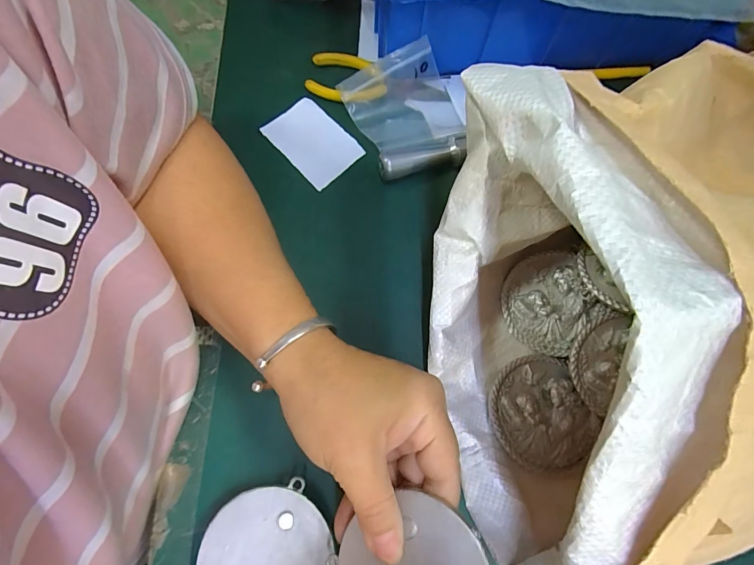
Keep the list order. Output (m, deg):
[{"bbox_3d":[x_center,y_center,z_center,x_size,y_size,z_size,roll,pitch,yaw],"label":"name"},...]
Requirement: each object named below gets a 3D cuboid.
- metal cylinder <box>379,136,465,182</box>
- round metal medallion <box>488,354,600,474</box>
[{"bbox_3d":[0.036,-0.098,0.299,0.069,0.014,0.018,-13,73,-4],"label":"metal cylinder"},{"bbox_3d":[0.107,0.087,0.247,0.065,0.008,0.067,0,73,0],"label":"round metal medallion"}]

